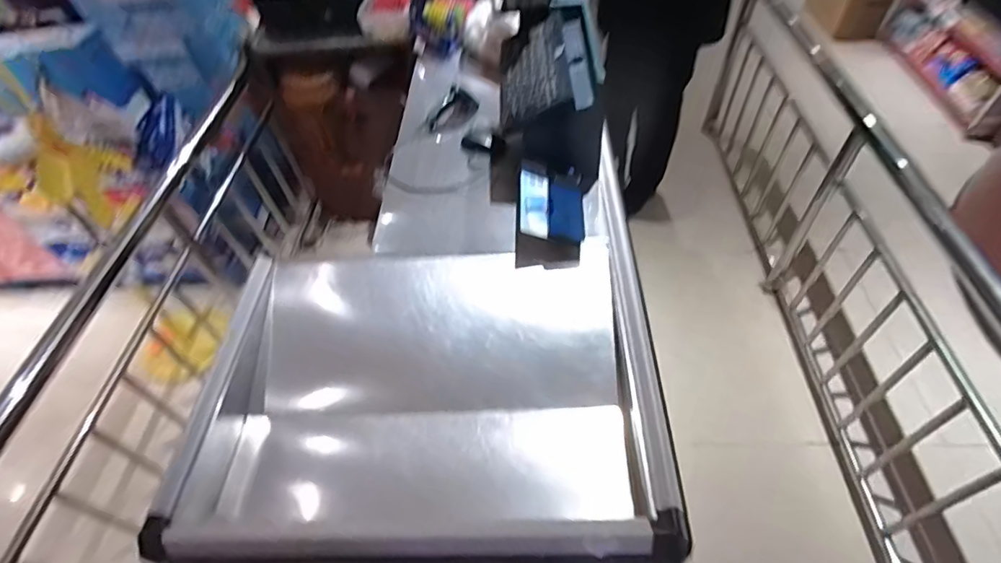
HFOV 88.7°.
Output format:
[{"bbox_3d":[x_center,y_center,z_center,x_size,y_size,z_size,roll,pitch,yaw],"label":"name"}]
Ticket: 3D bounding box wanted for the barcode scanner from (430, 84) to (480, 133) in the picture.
[{"bbox_3d":[-0.125,-0.459,1.385,0.071,0.070,0.146,16,55,18],"label":"barcode scanner"}]

